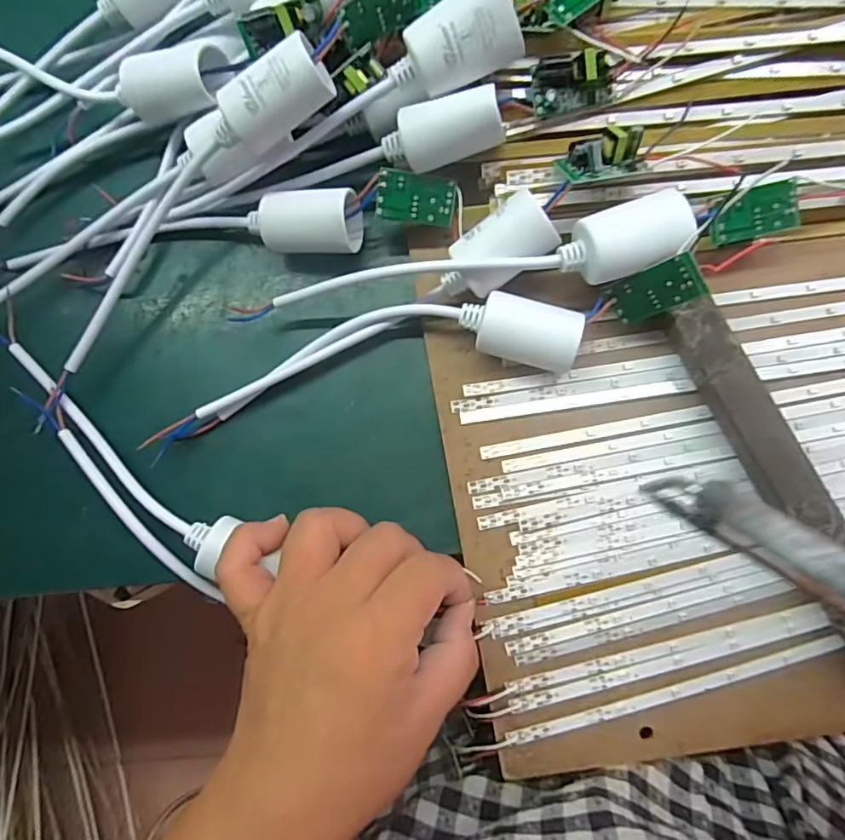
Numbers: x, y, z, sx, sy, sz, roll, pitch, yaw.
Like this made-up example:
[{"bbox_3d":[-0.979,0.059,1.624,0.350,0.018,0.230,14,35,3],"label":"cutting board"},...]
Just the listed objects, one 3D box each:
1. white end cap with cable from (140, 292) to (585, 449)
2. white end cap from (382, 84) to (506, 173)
[{"bbox_3d":[-0.027,-0.029,0.255,0.193,0.027,0.044,-8,84,4],"label":"white end cap with cable"},{"bbox_3d":[0.008,-0.125,0.238,0.051,0.018,0.025,-13,122,12],"label":"white end cap"}]

